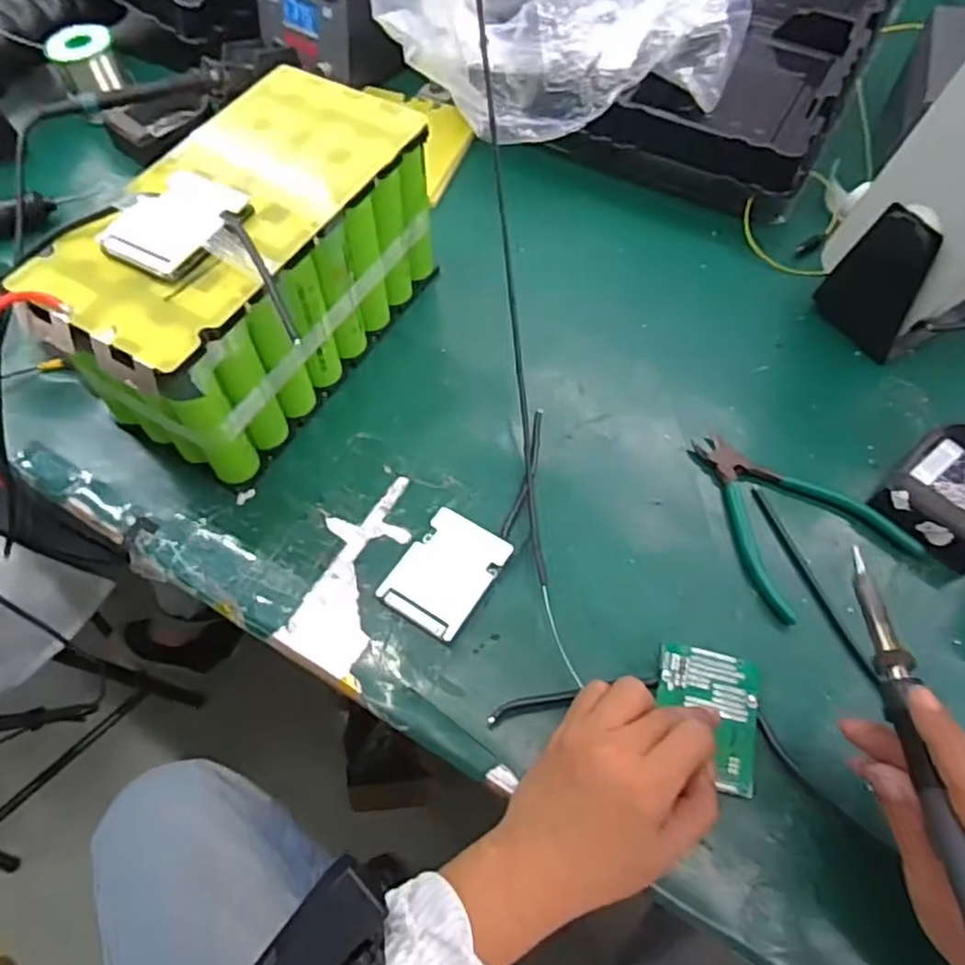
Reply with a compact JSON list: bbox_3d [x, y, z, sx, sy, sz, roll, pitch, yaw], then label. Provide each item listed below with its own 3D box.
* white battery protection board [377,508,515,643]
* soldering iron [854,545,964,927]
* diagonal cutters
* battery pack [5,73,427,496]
[{"bbox_3d":[-0.025,0.061,0.477,0.060,0.008,0.081,31,66,15],"label":"white battery protection board"},{"bbox_3d":[0.207,0.141,0.315,0.018,0.018,0.239,0,56,-1],"label":"soldering iron"},{"bbox_3d":[0.217,0.016,0.500,0.111,0.016,0.145,-25,65,-13],"label":"diagonal cutters"},{"bbox_3d":[-0.166,-0.158,0.518,0.134,0.150,0.275,28,65,14],"label":"battery pack"}]

